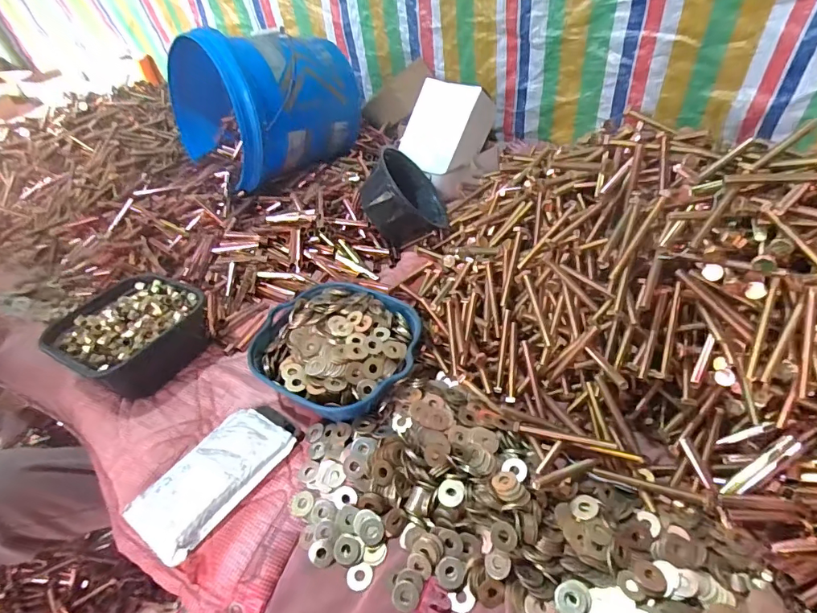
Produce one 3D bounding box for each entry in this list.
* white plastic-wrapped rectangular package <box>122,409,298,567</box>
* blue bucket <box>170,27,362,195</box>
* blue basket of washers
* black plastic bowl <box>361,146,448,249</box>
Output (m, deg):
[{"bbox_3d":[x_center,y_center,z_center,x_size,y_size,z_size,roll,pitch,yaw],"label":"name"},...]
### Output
[{"bbox_3d":[-0.217,0.183,0.508,0.095,0.028,0.164,25,52,29],"label":"white plastic-wrapped rectangular package"},{"bbox_3d":[-0.264,-0.403,0.897,0.291,0.249,0.291,-36,51,-27],"label":"blue bucket"},{"bbox_3d":[-0.087,0.049,0.587,0.197,0.061,0.186,9,46,16],"label":"blue basket of washers"},{"bbox_3d":[-0.004,-0.186,0.794,0.097,0.153,0.148,-26,13,34],"label":"black plastic bowl"}]

